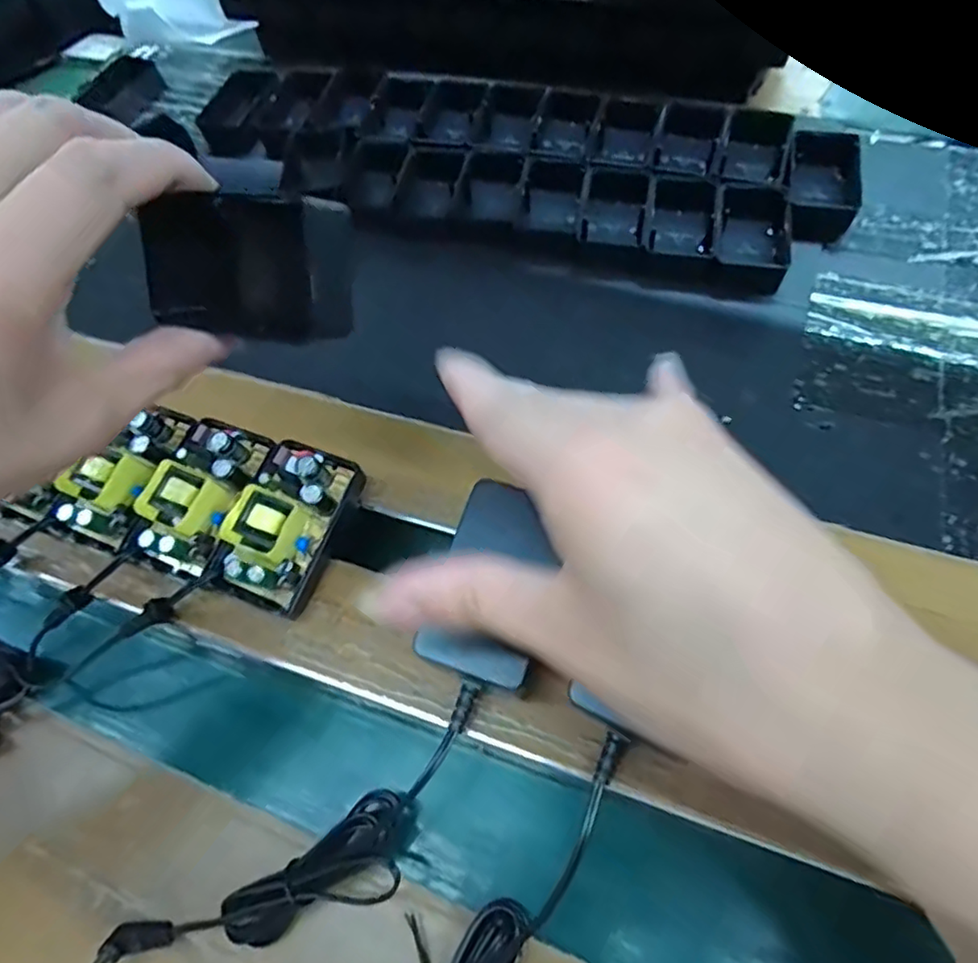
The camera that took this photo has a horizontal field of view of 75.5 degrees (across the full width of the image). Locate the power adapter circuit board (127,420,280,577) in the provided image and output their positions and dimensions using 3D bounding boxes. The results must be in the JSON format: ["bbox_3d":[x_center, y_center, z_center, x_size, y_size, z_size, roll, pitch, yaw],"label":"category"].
[{"bbox_3d":[-0.126,0.004,0.276,0.040,0.025,0.067,16,64,14],"label":"power adapter circuit board"}]

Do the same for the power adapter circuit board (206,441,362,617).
[{"bbox_3d":[-0.085,0.016,0.268,0.044,0.027,0.069,17,64,14],"label":"power adapter circuit board"}]

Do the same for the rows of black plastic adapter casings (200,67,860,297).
[{"bbox_3d":[0.005,-0.238,0.453,0.474,0.025,0.150,16,64,11],"label":"rows of black plastic adapter casings"}]

